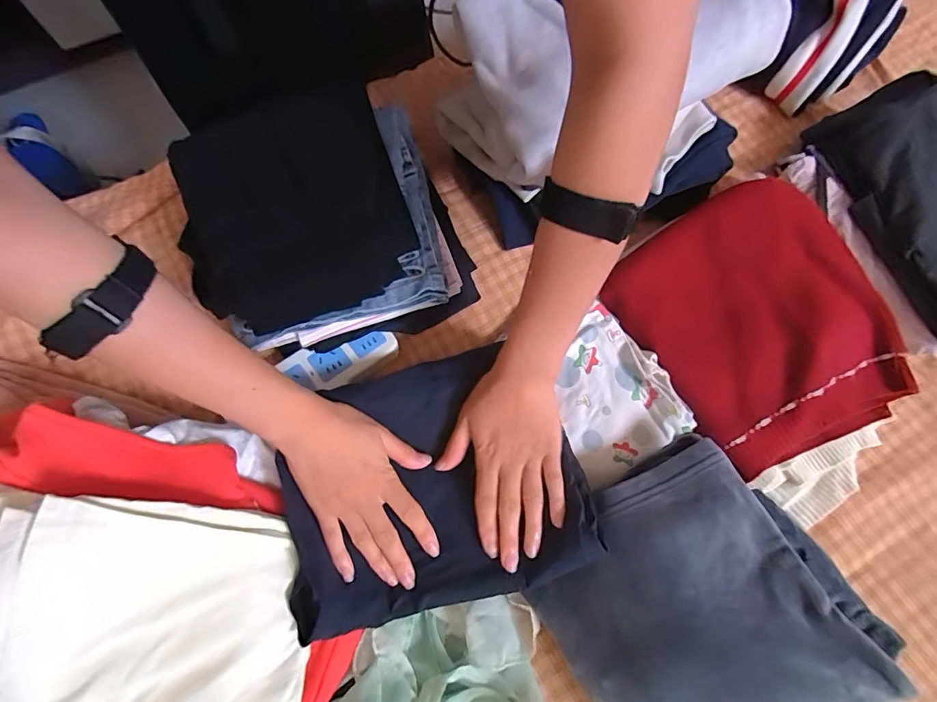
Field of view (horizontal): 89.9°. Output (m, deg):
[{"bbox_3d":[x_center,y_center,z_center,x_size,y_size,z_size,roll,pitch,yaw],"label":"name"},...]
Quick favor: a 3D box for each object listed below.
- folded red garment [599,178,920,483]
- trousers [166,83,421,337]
[{"bbox_3d":[0.290,-0.032,0.463,0.227,0.034,0.251,-29,74,-9],"label":"folded red garment"},{"bbox_3d":[-0.161,-0.137,0.420,0.196,0.045,0.220,-19,75,-5],"label":"trousers"}]

